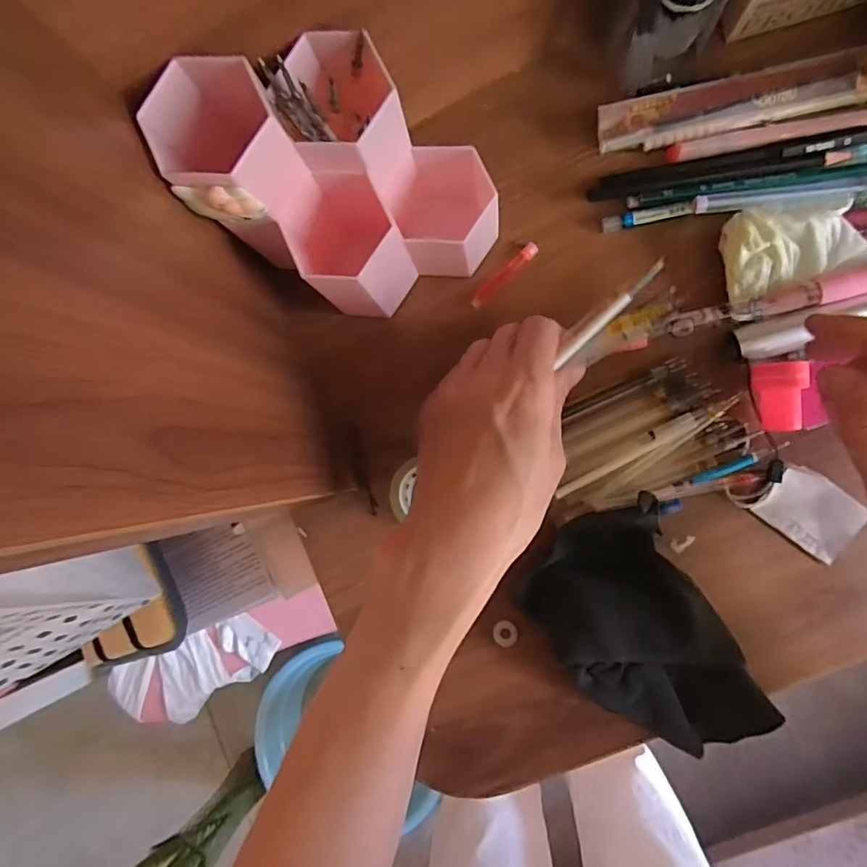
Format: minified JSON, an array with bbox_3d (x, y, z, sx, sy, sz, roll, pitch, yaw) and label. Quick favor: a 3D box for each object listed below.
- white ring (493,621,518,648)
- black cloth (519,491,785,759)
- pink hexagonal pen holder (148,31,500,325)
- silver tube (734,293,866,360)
[{"bbox_3d":[0.043,0.119,0.314,0.014,0.004,0.015,0,87,8],"label":"white ring"},{"bbox_3d":[0.114,0.114,0.289,0.086,0.033,0.142,-29,83,6],"label":"black cloth"},{"bbox_3d":[-0.047,-0.135,0.287,0.145,0.115,0.115,33,92,8],"label":"pink hexagonal pen holder"},{"bbox_3d":[0.215,-0.060,0.286,0.088,0.020,0.020,-13,85,7],"label":"silver tube"}]

